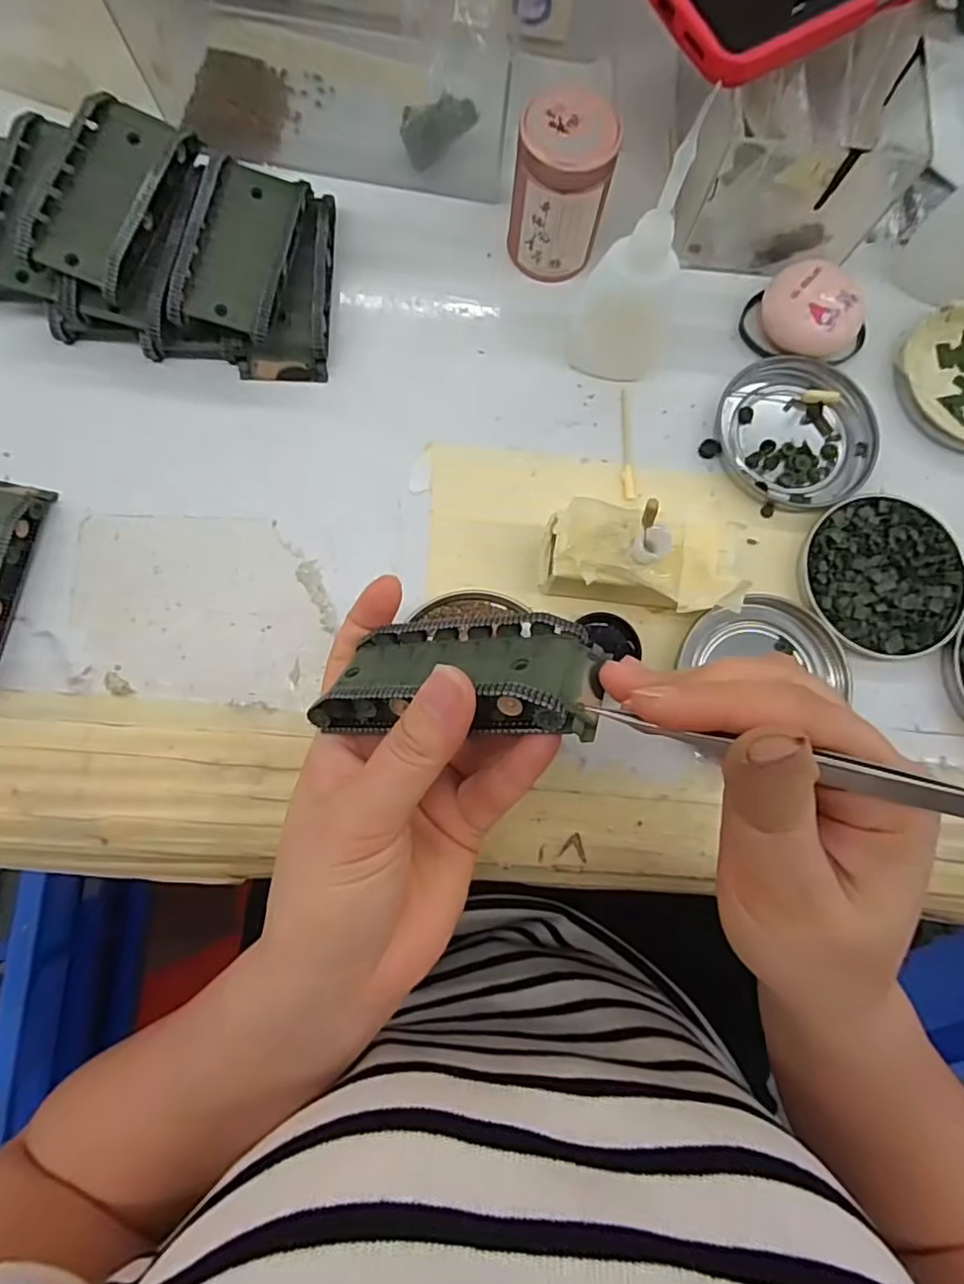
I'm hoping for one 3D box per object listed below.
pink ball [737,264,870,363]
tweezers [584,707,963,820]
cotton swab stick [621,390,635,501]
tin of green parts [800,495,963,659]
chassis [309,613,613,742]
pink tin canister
[{"bbox_3d":[0.164,-0.161,0.309,0.057,0.024,0.043,40,81,4],"label":"pink ball"},{"bbox_3d":[0.093,0.034,0.165,0.128,0.009,0.008,12,80,20],"label":"tweezers"},{"bbox_3d":[0.072,-0.099,0.305,0.006,0.004,0.059,-1,81,-2],"label":"cotton swab stick"},{"bbox_3d":[0.192,-0.031,0.293,0.078,0.009,0.074,0,81,-2],"label":"tin of green parts"},{"bbox_3d":[-0.007,0.013,0.212,0.095,0.021,0.052,-4,35,25],"label":"chassis"},{"bbox_3d":[0.037,-0.213,0.293,0.043,0.066,0.040,7,81,-1],"label":"pink tin canister"}]

